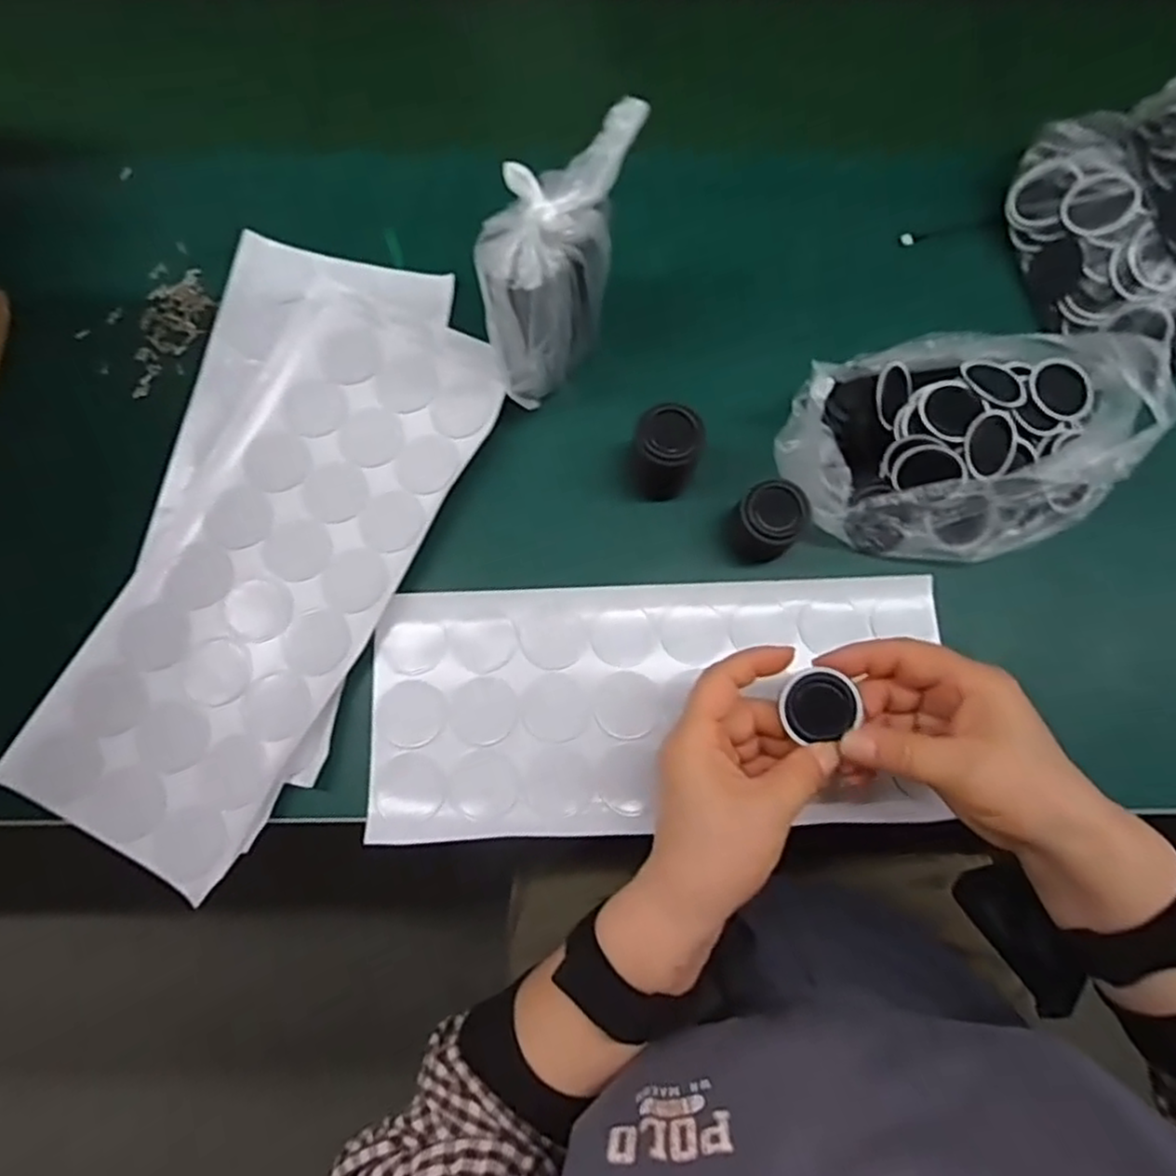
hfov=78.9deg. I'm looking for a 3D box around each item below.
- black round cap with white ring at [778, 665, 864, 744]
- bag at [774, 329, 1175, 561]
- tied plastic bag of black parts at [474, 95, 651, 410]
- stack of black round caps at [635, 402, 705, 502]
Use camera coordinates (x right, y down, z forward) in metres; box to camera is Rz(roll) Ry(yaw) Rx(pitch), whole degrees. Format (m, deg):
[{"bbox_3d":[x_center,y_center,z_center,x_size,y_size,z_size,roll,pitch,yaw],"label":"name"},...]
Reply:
[{"bbox_3d":[0.113,0.057,0.350,0.032,0.009,0.034,-11,76,-4],"label":"black round cap with white ring"},{"bbox_3d":[0.213,-0.089,0.407,0.201,0.082,0.138,-10,84,0],"label":"bag"},{"bbox_3d":[-0.017,-0.178,0.405,0.054,0.128,0.118,20,76,5],"label":"tied plastic bag of black parts"},{"bbox_3d":[0.045,-0.078,0.426,0.036,0.062,0.037,8,75,1],"label":"stack of black round caps"}]

